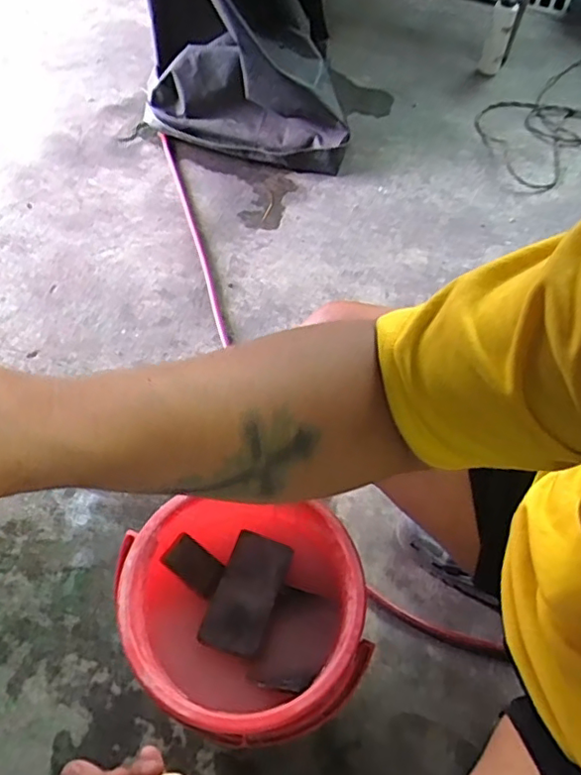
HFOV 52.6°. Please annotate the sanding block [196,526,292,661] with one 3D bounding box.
[{"bbox_3d":[-0.048,0.225,0.648,0.064,0.011,0.124,18,56,10],"label":"sanding block"}]

